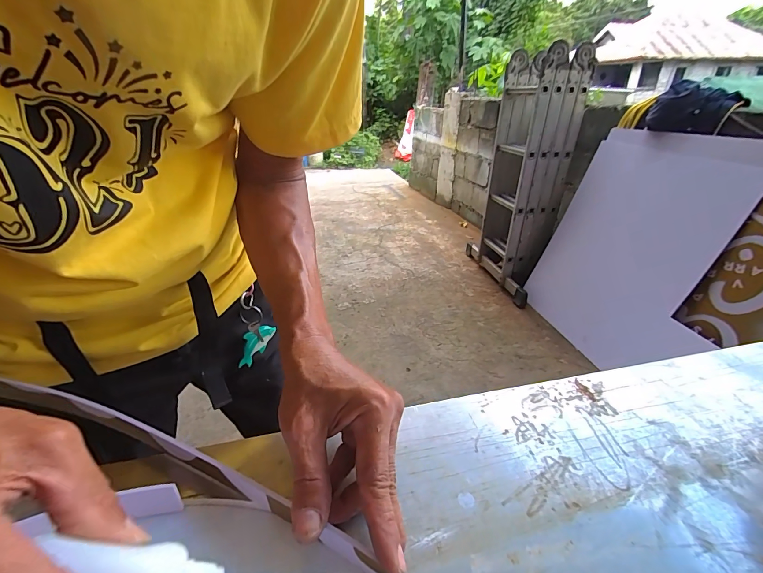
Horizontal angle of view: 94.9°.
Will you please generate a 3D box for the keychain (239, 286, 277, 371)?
[{"bbox_3d":[-0.181,0.054,0.484,0.054,0.107,0.016,-24,36,-35],"label":"keychain"}]

